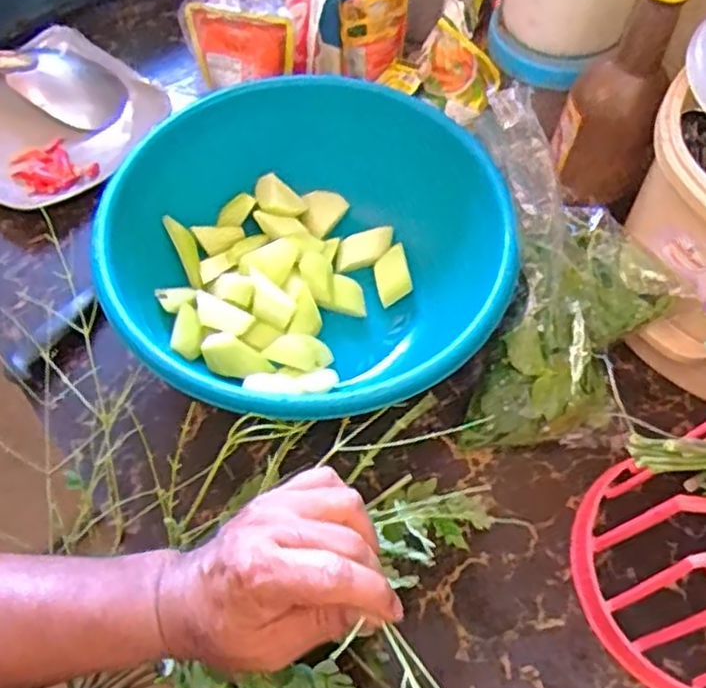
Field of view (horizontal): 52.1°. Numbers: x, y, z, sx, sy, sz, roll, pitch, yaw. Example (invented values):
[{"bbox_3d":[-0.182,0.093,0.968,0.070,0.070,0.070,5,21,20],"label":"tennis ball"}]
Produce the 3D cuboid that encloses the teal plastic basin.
[{"bbox_3d":[-0.037,-0.068,0.582,0.298,0.113,0.300,1,60,-1],"label":"teal plastic basin"}]

